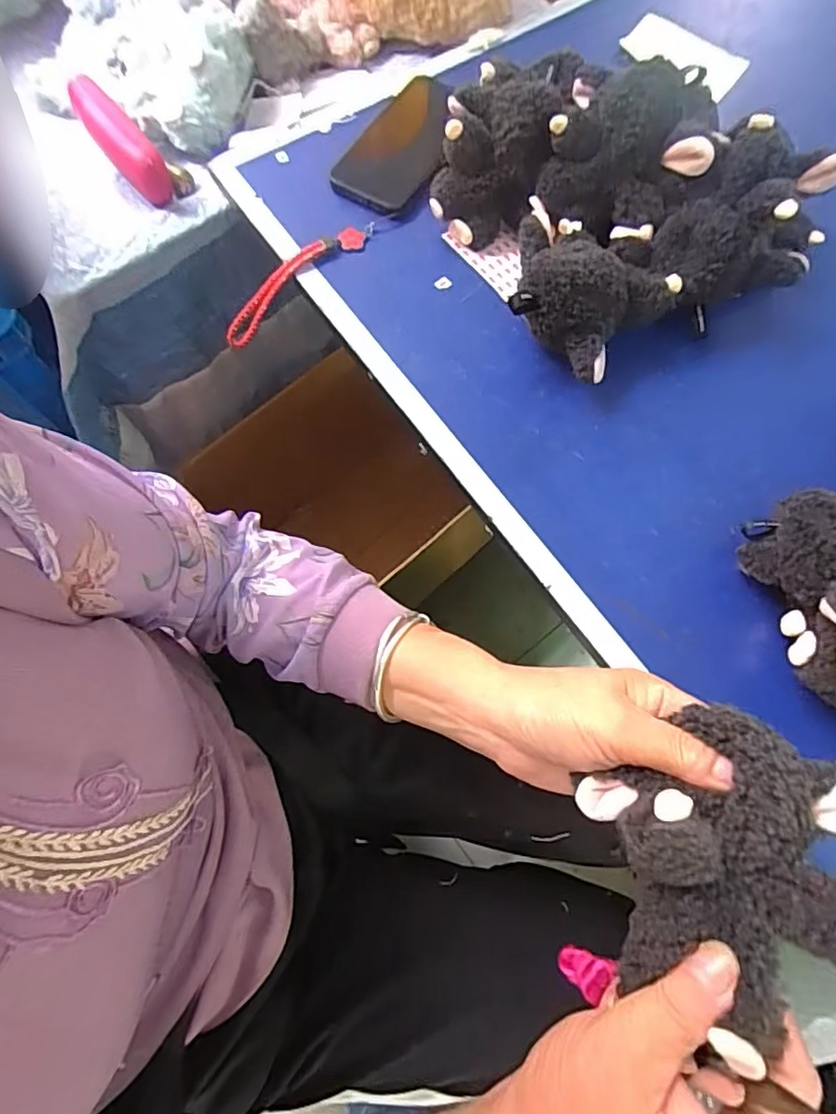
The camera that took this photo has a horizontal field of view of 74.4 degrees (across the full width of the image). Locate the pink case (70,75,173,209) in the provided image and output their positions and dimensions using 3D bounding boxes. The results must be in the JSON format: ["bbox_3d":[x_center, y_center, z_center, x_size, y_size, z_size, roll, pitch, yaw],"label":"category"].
[{"bbox_3d":[-0.280,-0.393,0.517,0.033,0.035,0.126,-41,93,-12],"label":"pink case"}]

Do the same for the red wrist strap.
[{"bbox_3d":[-0.108,-0.246,0.488,0.163,0.039,0.014,-37,75,4],"label":"red wrist strap"}]

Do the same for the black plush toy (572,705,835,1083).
[{"bbox_3d":[0.138,0.126,0.238,0.123,0.055,0.101,-28,74,-9],"label":"black plush toy"}]

